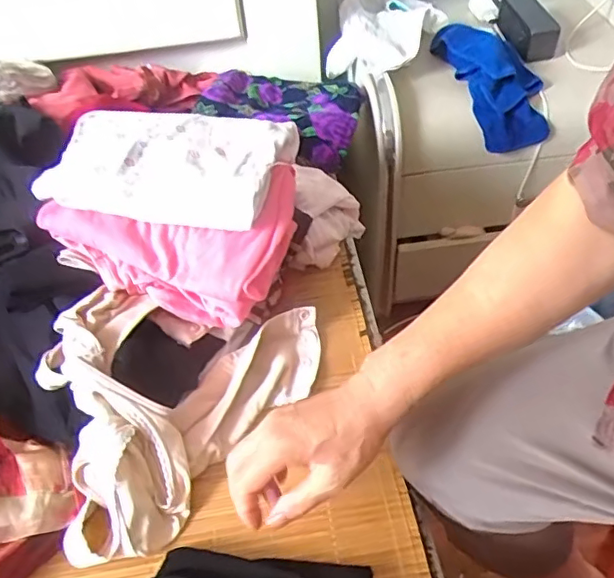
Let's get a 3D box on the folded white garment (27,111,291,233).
[{"bbox_3d":[-0.145,-0.134,0.598,0.243,0.055,0.129,4,49,9],"label":"folded white garment"}]

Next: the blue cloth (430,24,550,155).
[{"bbox_3d":[0.282,-0.324,0.864,0.113,0.080,0.225,-18,68,-10],"label":"blue cloth"}]

